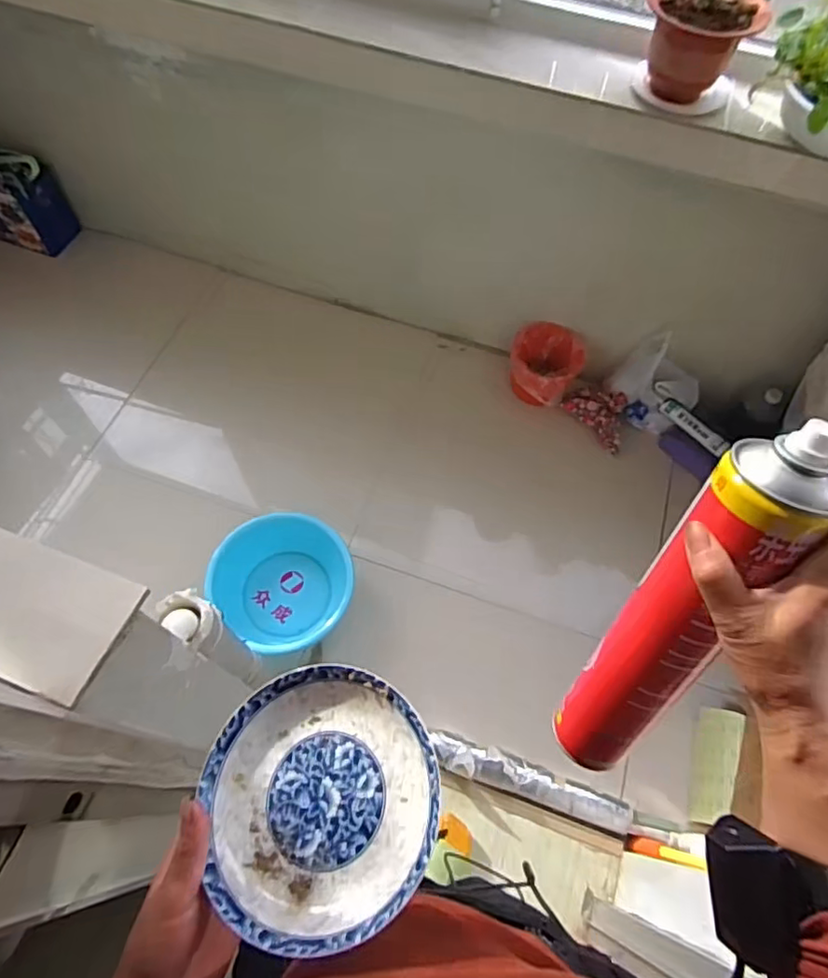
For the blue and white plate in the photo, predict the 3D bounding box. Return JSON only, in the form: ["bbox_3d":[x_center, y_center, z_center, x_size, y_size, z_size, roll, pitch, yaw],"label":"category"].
[{"bbox_3d":[-0.058,0.189,0.363,0.138,0.039,0.148,0,57,-1],"label":"blue and white plate"}]

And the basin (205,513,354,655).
[{"bbox_3d":[-0.318,0.235,1.443,0.308,0.154,0.342,-38,65,-22],"label":"basin"}]

